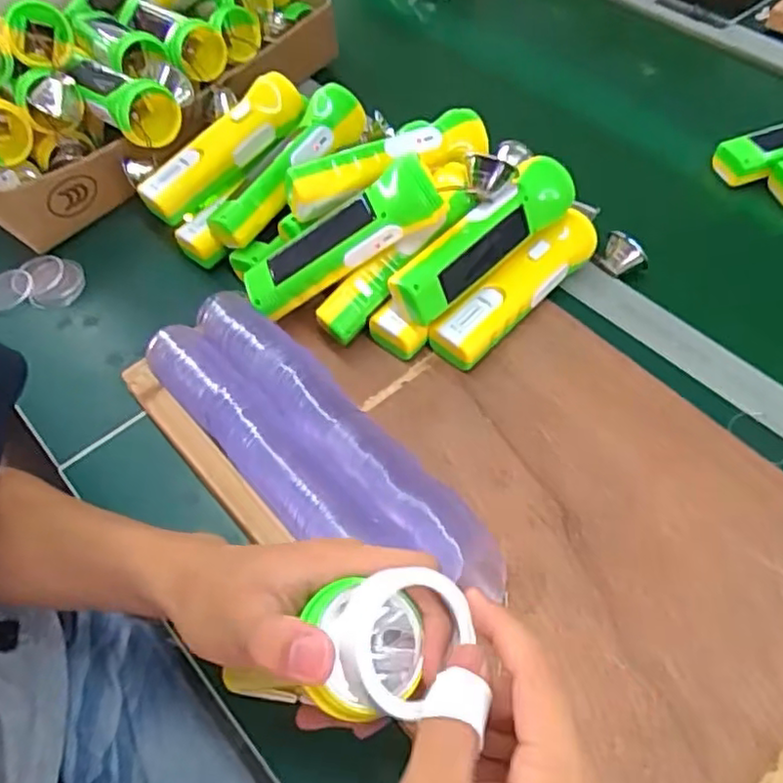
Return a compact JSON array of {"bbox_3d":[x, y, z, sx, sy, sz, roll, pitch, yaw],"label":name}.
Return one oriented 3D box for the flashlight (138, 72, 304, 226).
[{"bbox_3d":[-0.145,-0.215,0.580,0.170,0.040,0.048,-43,65,-5],"label":"flashlight"}]

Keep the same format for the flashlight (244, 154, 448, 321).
[{"bbox_3d":[-0.040,-0.116,0.498,0.158,0.041,0.050,-30,56,16],"label":"flashlight"}]

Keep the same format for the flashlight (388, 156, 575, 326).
[{"bbox_3d":[0.069,-0.115,0.500,0.163,0.055,0.035,-37,62,-22],"label":"flashlight"}]

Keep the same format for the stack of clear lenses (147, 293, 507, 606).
[{"bbox_3d":[-0.055,0.041,0.458,0.092,0.039,0.290,-36,61,-22],"label":"stack of clear lenses"}]

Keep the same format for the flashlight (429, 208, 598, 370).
[{"bbox_3d":[0.100,-0.082,0.527,0.166,0.053,0.041,-38,62,-23],"label":"flashlight"}]

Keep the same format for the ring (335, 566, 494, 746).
[{"bbox_3d":[0.008,0.094,0.246,0.053,0.013,0.052,0,56,0],"label":"ring"}]

